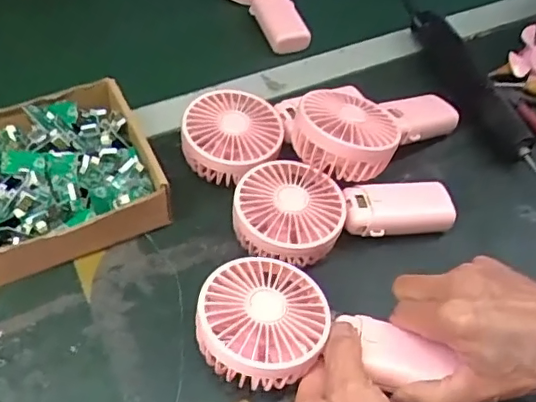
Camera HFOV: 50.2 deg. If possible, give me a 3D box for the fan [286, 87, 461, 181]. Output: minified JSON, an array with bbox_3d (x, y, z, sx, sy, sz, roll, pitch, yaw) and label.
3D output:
[{"bbox_3d":[0.100,-0.067,0.519,0.183,0.044,0.087,-17,52,-37],"label":"fan"}]

